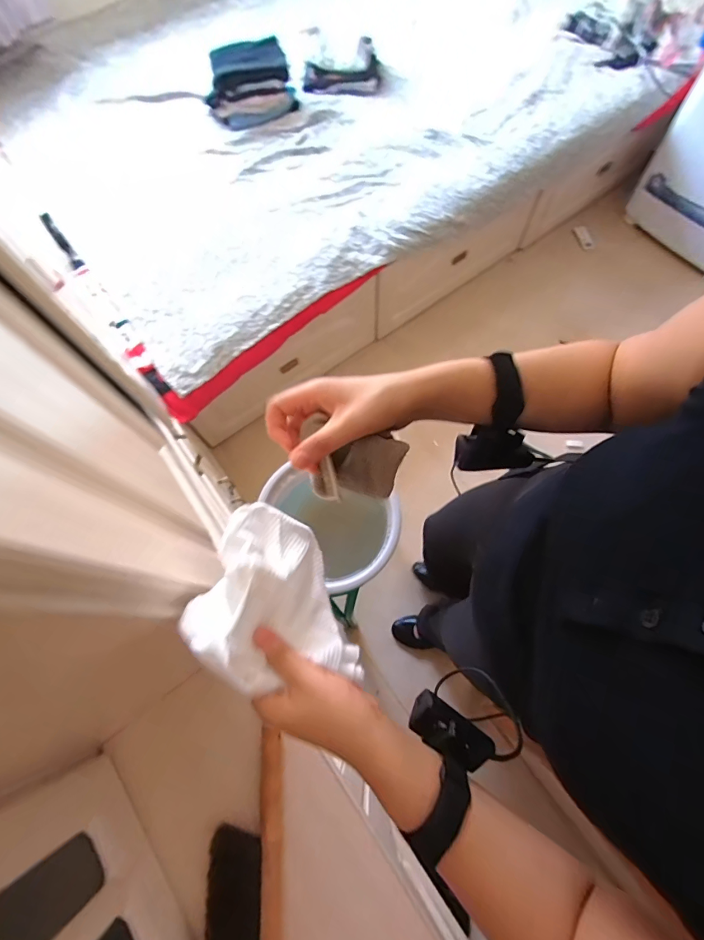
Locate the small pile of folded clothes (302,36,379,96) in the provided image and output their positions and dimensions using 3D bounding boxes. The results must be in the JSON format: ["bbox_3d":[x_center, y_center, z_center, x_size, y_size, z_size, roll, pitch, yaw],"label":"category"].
[{"bbox_3d":[-0.039,-1.332,1.369,0.268,0.109,0.093,-2,69,2],"label":"small pile of folded clothes"}]

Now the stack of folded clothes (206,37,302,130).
[{"bbox_3d":[-0.324,-1.211,1.295,0.274,0.152,0.142,-17,76,-2],"label":"stack of folded clothes"}]

